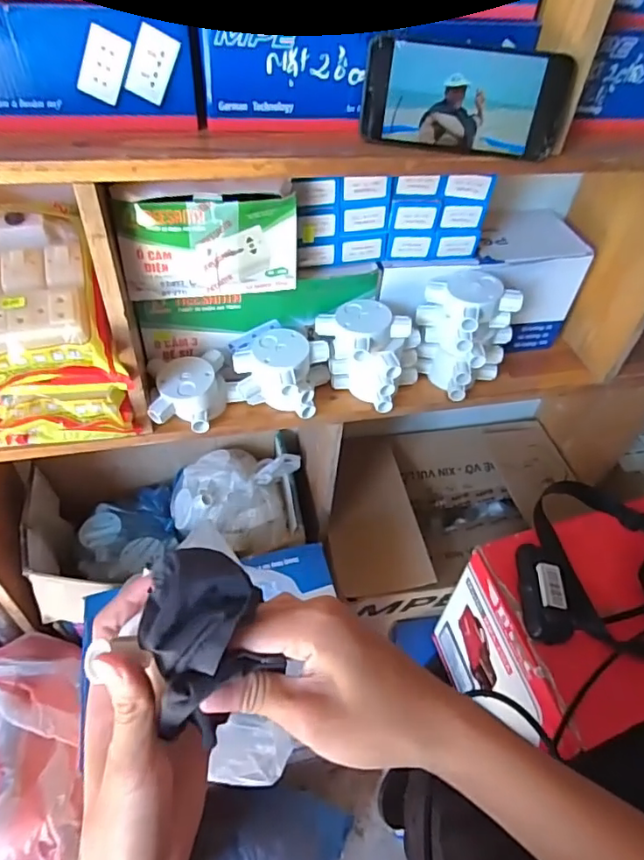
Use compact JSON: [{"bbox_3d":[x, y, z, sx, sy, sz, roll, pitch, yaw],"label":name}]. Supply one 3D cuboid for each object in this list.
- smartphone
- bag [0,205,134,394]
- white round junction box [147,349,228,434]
[{"bbox_3d":[0.120,-0.275,0.447,0.167,0.076,0.008,6,30,1],"label":"smartphone"},{"bbox_3d":[-0.299,-0.134,0.530,0.153,0.104,0.224,-17,51,-21],"label":"bag"},{"bbox_3d":[-0.154,-0.045,0.618,0.083,0.055,0.084,-4,47,-10],"label":"white round junction box"}]

